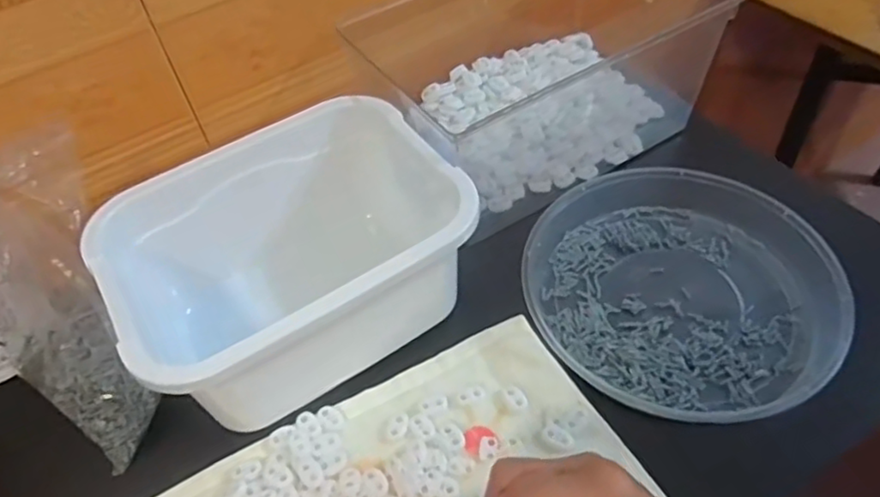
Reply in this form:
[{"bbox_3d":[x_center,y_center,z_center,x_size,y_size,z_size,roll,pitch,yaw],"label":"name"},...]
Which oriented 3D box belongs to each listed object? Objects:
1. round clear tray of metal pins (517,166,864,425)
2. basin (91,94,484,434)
[{"bbox_3d":[0.185,0.028,0.504,0.216,0.037,0.226,-3,50,4],"label":"round clear tray of metal pins"},{"bbox_3d":[-0.108,0.011,0.508,0.253,0.137,0.180,-29,53,-17],"label":"basin"}]

